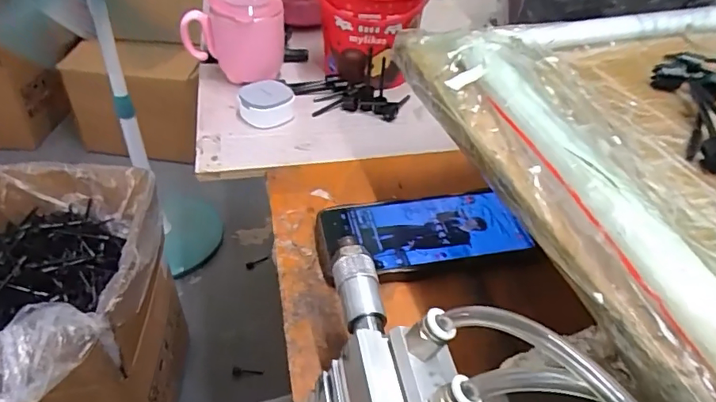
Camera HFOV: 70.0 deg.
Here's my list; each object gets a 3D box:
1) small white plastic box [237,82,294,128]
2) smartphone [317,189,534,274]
[{"bbox_3d":[-0.098,-0.105,0.545,0.054,0.023,0.058,-9,41,-15],"label":"small white plastic box"},{"bbox_3d":[0.050,0.026,0.404,0.152,0.015,0.074,-6,41,-11],"label":"smartphone"}]

